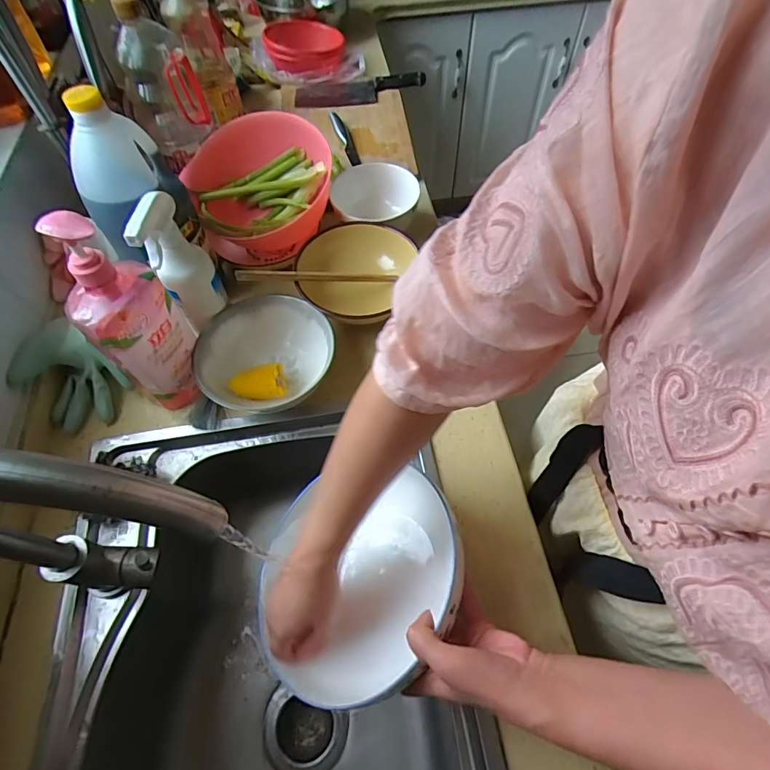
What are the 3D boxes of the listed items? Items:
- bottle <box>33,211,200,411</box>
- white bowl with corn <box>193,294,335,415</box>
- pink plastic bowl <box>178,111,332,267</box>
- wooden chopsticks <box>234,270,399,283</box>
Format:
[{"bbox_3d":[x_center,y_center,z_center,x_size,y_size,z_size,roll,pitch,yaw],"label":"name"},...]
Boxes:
[{"bbox_3d":[-0.275,-0.069,0.494,0.092,0.256,0.059,-40,66,-20],"label":"bottle"},{"bbox_3d":[-0.160,-0.038,0.590,0.173,0.063,0.146,-35,64,-18],"label":"white bowl with corn"},{"bbox_3d":[-0.186,-0.302,0.697,0.208,0.110,0.194,-20,105,-5],"label":"pink plastic bowl"},{"bbox_3d":[-0.088,-0.149,0.614,0.229,0.015,0.010,-5,57,-25],"label":"wooden chopsticks"}]

